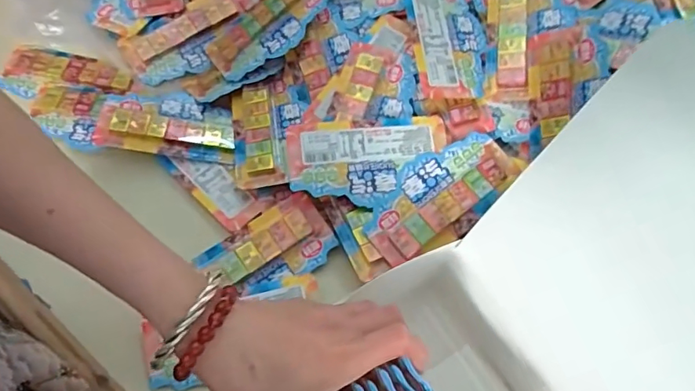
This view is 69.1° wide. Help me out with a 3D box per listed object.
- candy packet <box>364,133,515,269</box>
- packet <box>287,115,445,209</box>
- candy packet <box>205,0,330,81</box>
[{"bbox_3d":[0.079,-0.001,0.454,0.142,0.008,0.065,-40,71,-7],"label":"candy packet"},{"bbox_3d":[0.020,-0.031,0.461,0.145,0.007,0.077,-6,81,-7],"label":"packet"},{"bbox_3d":[-0.080,-0.180,0.530,0.145,0.016,0.076,-37,69,6],"label":"candy packet"}]

